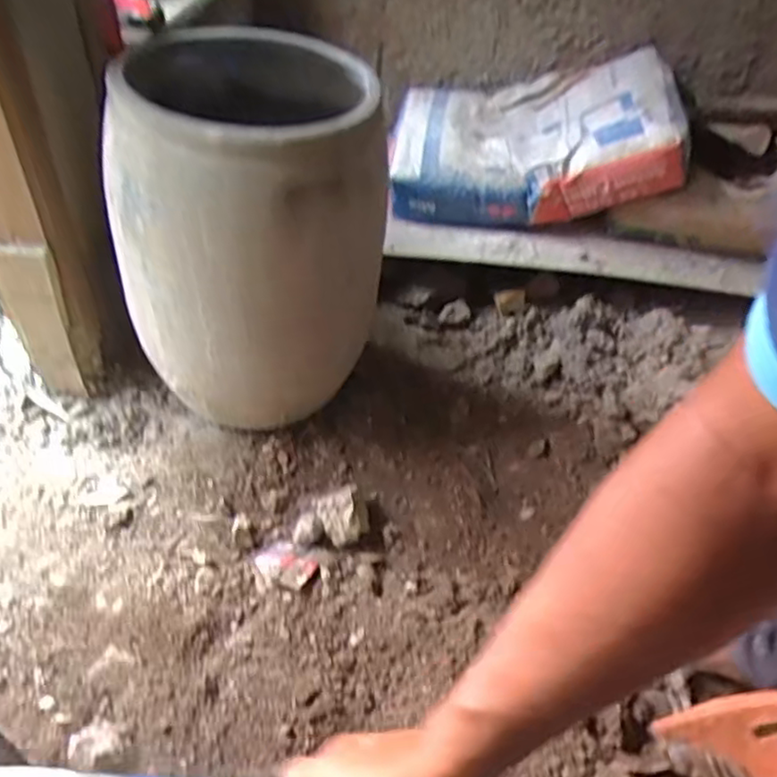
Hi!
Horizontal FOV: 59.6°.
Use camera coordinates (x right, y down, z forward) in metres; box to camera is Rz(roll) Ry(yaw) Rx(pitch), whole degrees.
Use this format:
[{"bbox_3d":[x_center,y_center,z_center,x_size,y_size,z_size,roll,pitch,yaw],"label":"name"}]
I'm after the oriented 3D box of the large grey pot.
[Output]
[{"bbox_3d":[-0.203,-0.250,1.021,0.353,0.464,0.397,-8,47,-13],"label":"large grey pot"}]

